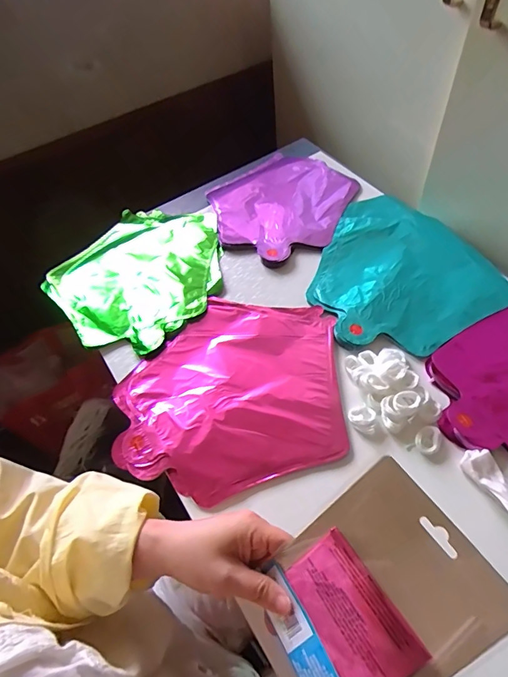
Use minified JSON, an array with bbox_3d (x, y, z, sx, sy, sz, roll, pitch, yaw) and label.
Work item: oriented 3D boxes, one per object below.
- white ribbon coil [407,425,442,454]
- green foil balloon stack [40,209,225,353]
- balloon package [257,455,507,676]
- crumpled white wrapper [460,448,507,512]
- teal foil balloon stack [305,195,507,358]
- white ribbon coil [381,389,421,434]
[{"bbox_3d":[0.173,0.103,0.414,0.023,0.009,0.032,34,64,24],"label":"white ribbon coil"},{"bbox_3d":[-0.151,-0.095,0.591,0.233,0.036,0.252,33,65,24],"label":"green foil balloon stack"},{"bbox_3d":[0.075,0.171,0.275,0.148,0.009,0.112,-46,57,10],"label":"balloon package"},{"bbox_3d":[0.219,0.131,0.384,0.028,0.018,0.059,-22,57,-10],"label":"crumpled white wrapper"},{"bbox_3d":[0.177,-0.094,0.546,0.226,0.010,0.248,-24,58,-12],"label":"teal foil balloon stack"},{"bbox_3d":[0.148,0.071,0.427,0.040,0.022,0.031,-40,62,-21],"label":"white ribbon coil"}]

